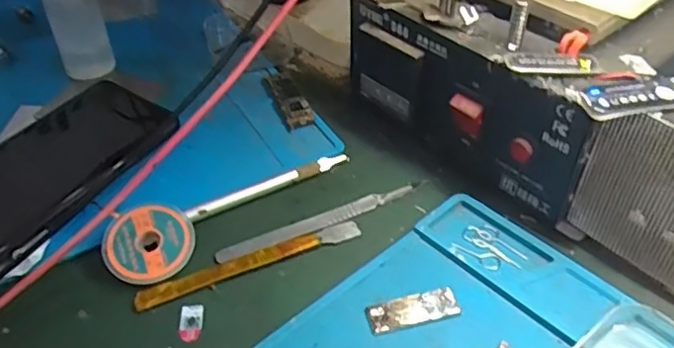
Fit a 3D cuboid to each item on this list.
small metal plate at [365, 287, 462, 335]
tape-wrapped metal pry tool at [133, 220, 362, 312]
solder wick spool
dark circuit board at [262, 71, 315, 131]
[{"bbox_3d":[0.036,0.064,0.290,0.042,0.004,0.015,-11,43,-9],"label":"small metal plate"},{"bbox_3d":[-0.044,0.044,0.315,0.118,0.009,0.014,-18,44,-16],"label":"tape-wrapped metal pry tool"},{"bbox_3d":[-0.095,0.035,0.311,0.043,0.007,0.039,-7,68,-17],"label":"solder wick spool"},{"bbox_3d":[-0.034,-0.052,0.420,0.020,0.009,0.060,-17,44,-16],"label":"dark circuit board"}]

